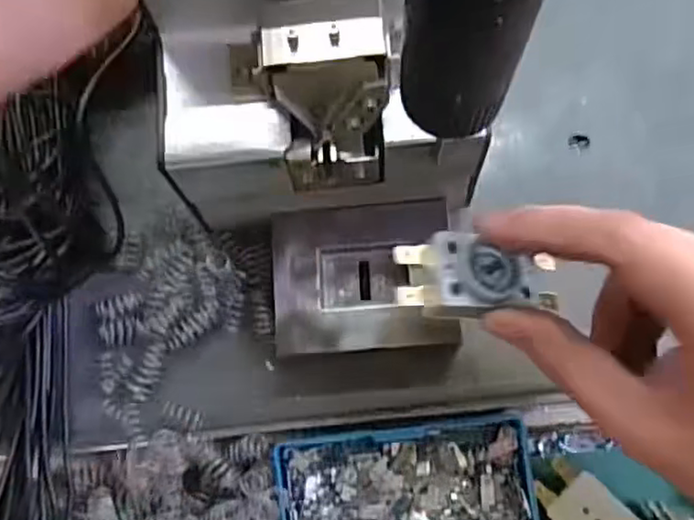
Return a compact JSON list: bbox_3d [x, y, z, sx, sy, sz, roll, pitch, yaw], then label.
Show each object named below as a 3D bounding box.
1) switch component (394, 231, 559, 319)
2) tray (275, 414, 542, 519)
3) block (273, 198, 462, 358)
[{"bbox_3d":[0.045,0.005,0.229,0.055,0.014,0.029,0,77,2],"label":"switch component"},{"bbox_3d":[0.027,0.113,0.306,0.113,0.026,0.069,-6,74,1],"label":"tray"},{"bbox_3d":[0.007,0.008,0.303,0.079,0.023,0.068,-5,74,1],"label":"block"}]

